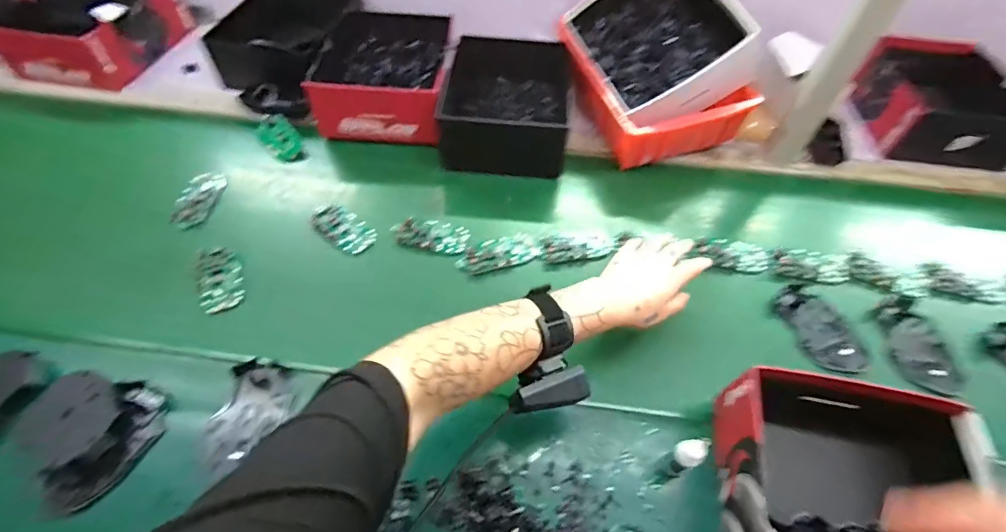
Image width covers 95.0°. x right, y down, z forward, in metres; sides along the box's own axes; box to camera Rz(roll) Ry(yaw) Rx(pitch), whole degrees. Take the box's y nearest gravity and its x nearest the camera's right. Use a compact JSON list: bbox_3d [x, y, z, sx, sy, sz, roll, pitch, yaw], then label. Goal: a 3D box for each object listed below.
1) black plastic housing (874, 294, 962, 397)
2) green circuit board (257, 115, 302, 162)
[{"bbox_3d":[0.488,0.092,0.543,0.068,0.018,0.119,8,54,4],"label":"black plastic housing"},{"bbox_3d":[-0.343,-0.198,0.707,0.045,0.027,0.083,-33,61,-22],"label":"green circuit board"}]

